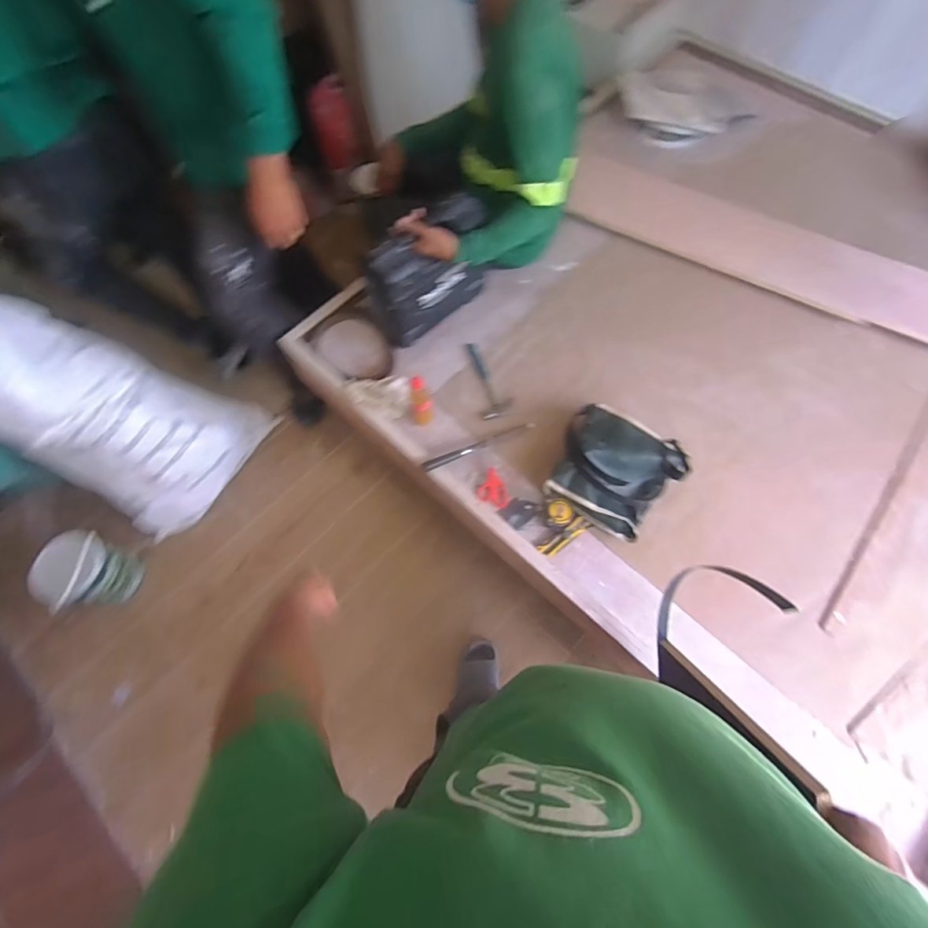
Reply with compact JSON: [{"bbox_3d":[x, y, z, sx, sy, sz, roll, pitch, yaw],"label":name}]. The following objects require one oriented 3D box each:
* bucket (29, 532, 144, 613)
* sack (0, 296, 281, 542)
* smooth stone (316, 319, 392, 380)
[{"bbox_3d":[-1.101,0.309,1.332,0.192,0.211,0.193,0,68,1],"label":"bucket"},{"bbox_3d":[-0.920,-0.133,1.251,0.330,0.651,0.489,25,70,11],"label":"sack"},{"bbox_3d":[-0.316,-0.325,1.318,0.171,0.075,0.188,-36,72,-13],"label":"smooth stone"}]

